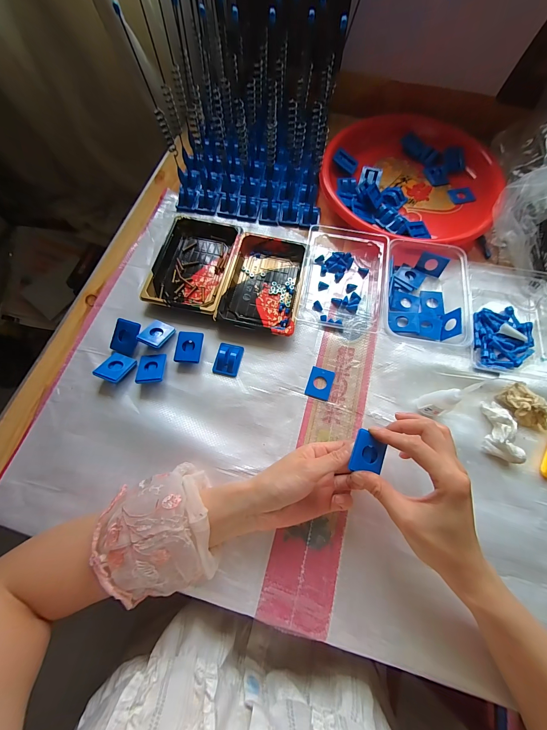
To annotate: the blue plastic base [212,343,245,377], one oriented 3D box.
[{"bbox_3d":[-0.062,-0.009,0.386,0.034,0.013,0.046,10,70,3],"label":"blue plastic base"}]

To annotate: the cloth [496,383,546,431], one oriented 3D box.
[{"bbox_3d":[0.319,0.054,0.353,0.036,0.025,0.064,-34,73,-12],"label":"cloth"}]

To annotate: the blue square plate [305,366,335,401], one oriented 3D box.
[{"bbox_3d":[0.063,0.024,0.378,0.032,0.004,0.043,17,70,6],"label":"blue square plate"}]

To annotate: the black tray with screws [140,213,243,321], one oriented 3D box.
[{"bbox_3d":[-0.117,-0.161,0.433,0.119,0.021,0.180,12,70,4],"label":"black tray with screws"}]

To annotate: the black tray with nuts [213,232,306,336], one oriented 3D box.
[{"bbox_3d":[-0.012,-0.121,0.420,0.108,0.022,0.158,13,70,4],"label":"black tray with nuts"}]

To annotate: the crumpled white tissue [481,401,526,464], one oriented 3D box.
[{"bbox_3d":[0.276,0.079,0.342,0.033,0.028,0.070,7,70,2],"label":"crumpled white tissue"}]

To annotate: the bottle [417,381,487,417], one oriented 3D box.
[{"bbox_3d":[0.199,0.040,0.326,0.021,0.096,0.027,-15,70,-6],"label":"bottle"}]

